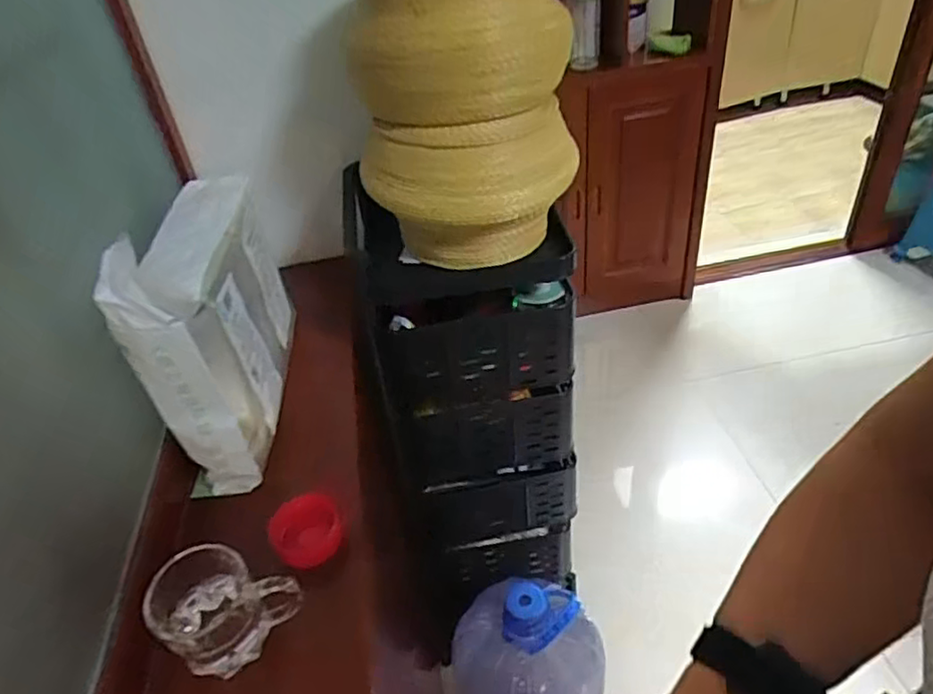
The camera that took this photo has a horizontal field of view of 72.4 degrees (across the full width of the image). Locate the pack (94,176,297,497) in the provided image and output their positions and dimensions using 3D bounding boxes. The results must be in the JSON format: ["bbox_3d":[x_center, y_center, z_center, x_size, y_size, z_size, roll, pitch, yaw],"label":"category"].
[{"bbox_3d":[-0.270,-0.043,0.701,0.089,0.245,0.301,-9,39,-2],"label":"pack"}]

